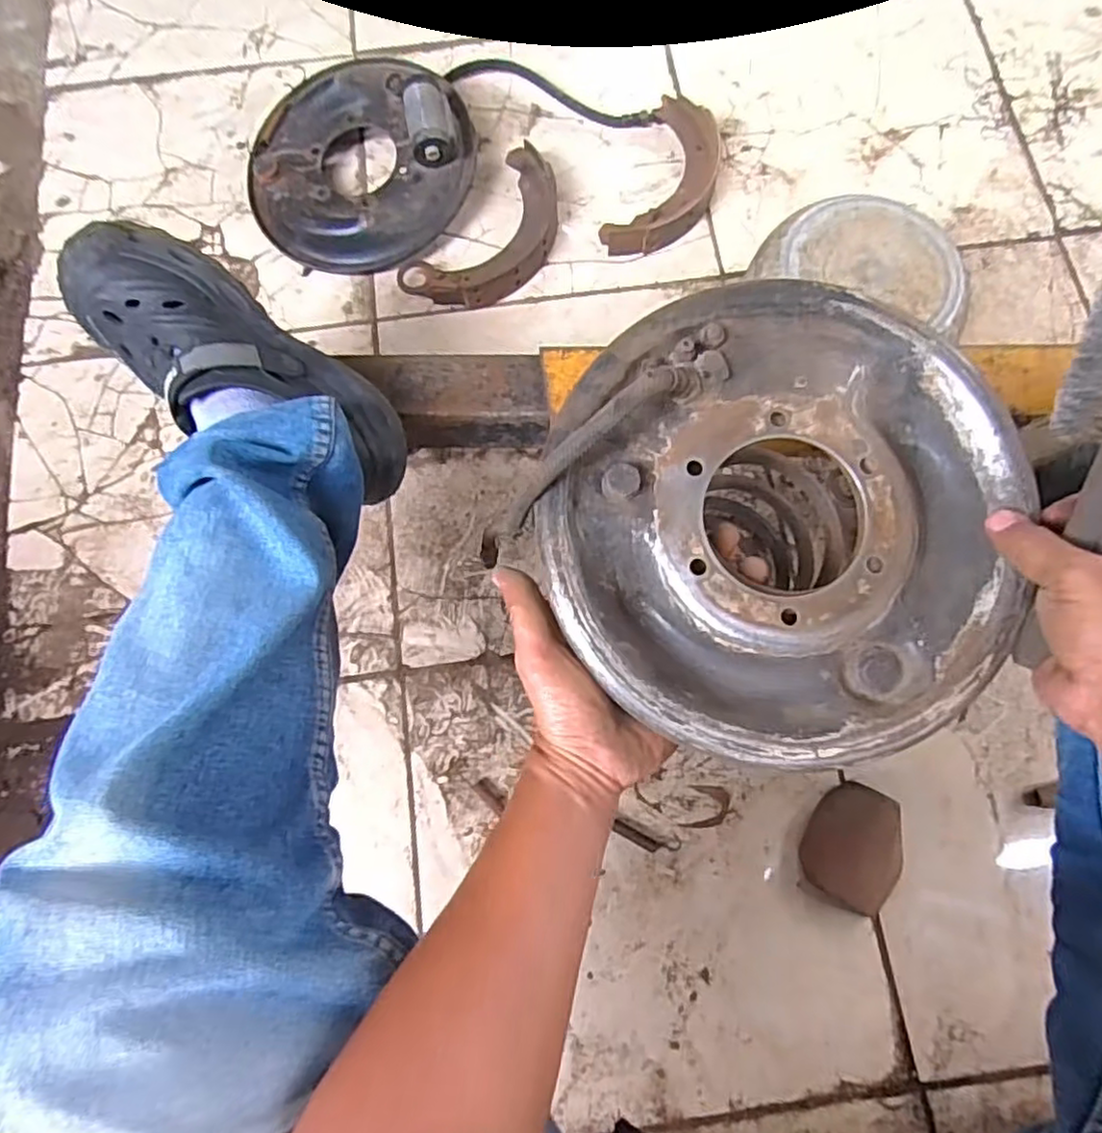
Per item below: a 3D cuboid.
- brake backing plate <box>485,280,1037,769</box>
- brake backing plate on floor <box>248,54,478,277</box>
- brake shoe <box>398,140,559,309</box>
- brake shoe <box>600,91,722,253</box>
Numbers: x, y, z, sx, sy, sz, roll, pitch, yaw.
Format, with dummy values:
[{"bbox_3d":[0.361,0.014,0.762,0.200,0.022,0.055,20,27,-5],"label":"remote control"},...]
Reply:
[{"bbox_3d":[0.128,-0.028,0.369,0.260,0.074,0.255,0,77,1],"label":"brake backing plate"},{"bbox_3d":[-0.221,-0.464,0.776,0.257,0.081,0.231,0,77,1],"label":"brake backing plate on floor"},{"bbox_3d":[-0.064,-0.376,0.778,0.116,0.034,0.217,41,81,10],"label":"brake shoe"},{"bbox_3d":[0.142,-0.452,0.794,0.098,0.035,0.215,22,78,6],"label":"brake shoe"}]

